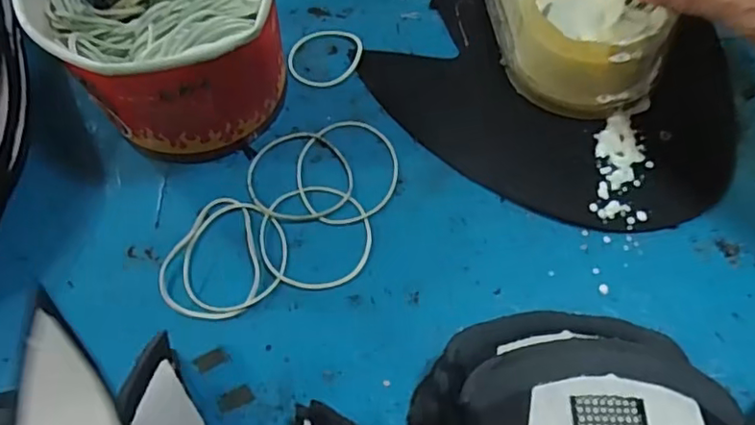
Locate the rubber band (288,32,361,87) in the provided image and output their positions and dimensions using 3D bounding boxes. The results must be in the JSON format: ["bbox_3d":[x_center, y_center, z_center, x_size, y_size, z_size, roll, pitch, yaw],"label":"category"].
[{"bbox_3d":[-0.031,-0.089,0.346,0.041,0.004,0.042,-1,61,2],"label":"rubber band"}]

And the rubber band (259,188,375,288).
[{"bbox_3d":[-0.029,0.010,0.288,0.052,0.004,0.055,-8,61,-2],"label":"rubber band"}]

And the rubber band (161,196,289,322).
[{"bbox_3d":[-0.070,0.022,0.283,0.054,0.004,0.061,22,64,14],"label":"rubber band"}]

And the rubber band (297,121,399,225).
[{"bbox_3d":[-0.015,-0.023,0.306,0.051,0.004,0.062,-8,61,-2],"label":"rubber band"}]

